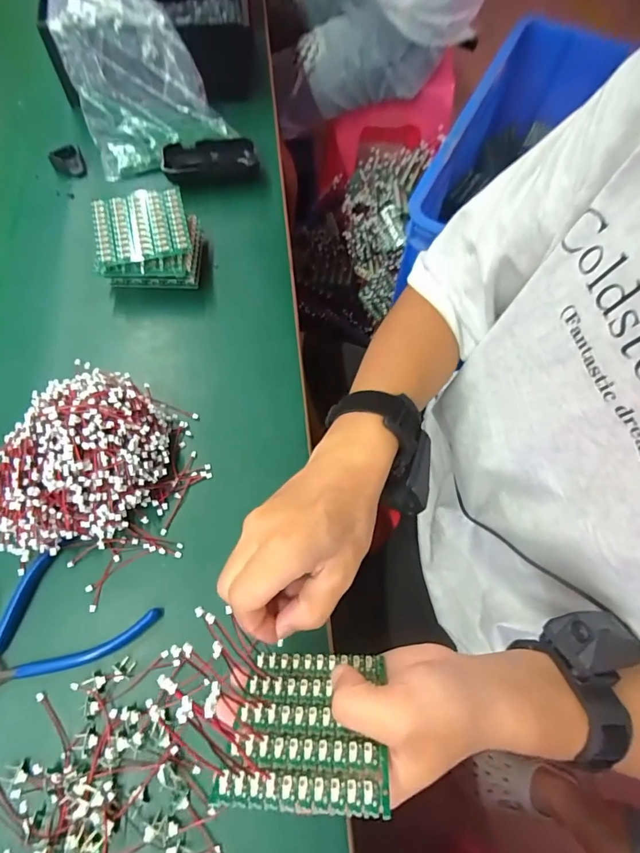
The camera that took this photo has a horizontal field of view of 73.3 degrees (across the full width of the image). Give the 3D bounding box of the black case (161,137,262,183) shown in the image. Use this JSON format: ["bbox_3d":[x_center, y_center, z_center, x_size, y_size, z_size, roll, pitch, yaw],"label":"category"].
[{"bbox_3d":[-0.130,-0.318,0.518,0.107,0.026,0.056,-11,67,-5],"label":"black case"}]

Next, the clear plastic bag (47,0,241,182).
[{"bbox_3d":[-0.208,-0.408,0.492,0.153,0.118,0.158,-22,69,-10],"label":"clear plastic bag"}]

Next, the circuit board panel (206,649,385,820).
[{"bbox_3d":[-0.007,0.158,0.231,0.078,0.082,0.008,-2,106,5],"label":"circuit board panel"}]

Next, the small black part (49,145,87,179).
[{"bbox_3d":[-0.296,-0.312,0.505,0.035,0.023,0.036,-28,70,-12],"label":"small black part"}]

